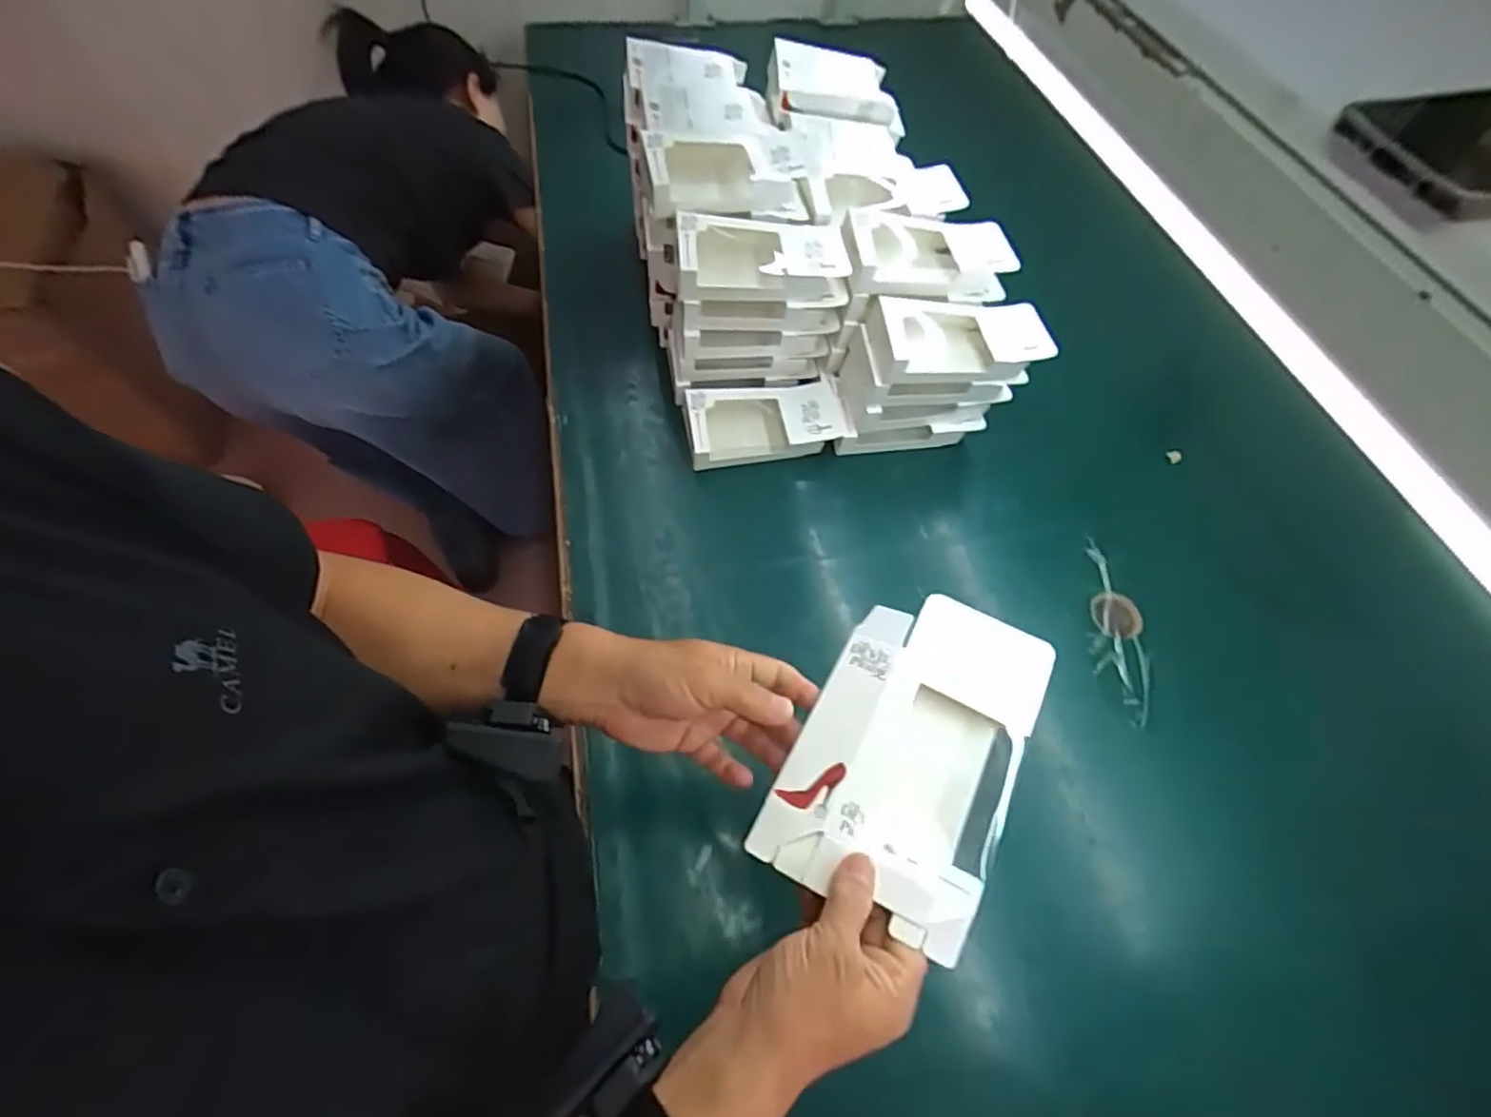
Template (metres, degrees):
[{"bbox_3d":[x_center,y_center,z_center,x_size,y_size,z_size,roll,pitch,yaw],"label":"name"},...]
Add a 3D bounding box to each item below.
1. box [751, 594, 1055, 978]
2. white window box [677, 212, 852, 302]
[{"bbox_3d":[0.109,0.123,0.425,0.131,0.031,0.212,27,63,12],"label":"box"},{"bbox_3d":[0.017,-0.337,0.716,0.188,0.043,0.099,-1,60,-4],"label":"white window box"}]

